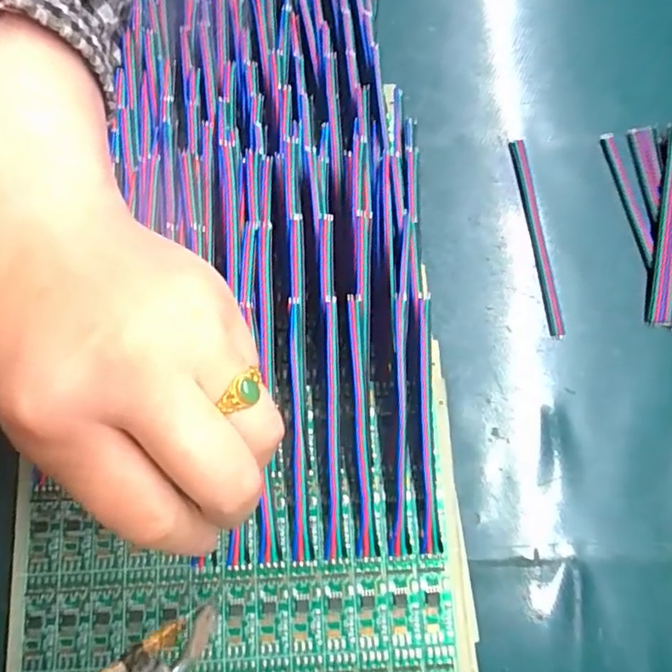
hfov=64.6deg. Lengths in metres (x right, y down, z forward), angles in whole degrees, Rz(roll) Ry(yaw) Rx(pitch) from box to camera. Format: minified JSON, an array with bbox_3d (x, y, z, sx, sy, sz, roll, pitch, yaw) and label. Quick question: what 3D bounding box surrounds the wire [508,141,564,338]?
[{"bbox_3d":[0.095,-0.047,0.248,0.008,0.004,0.096,-9,81,-1],"label":"wire"}]

